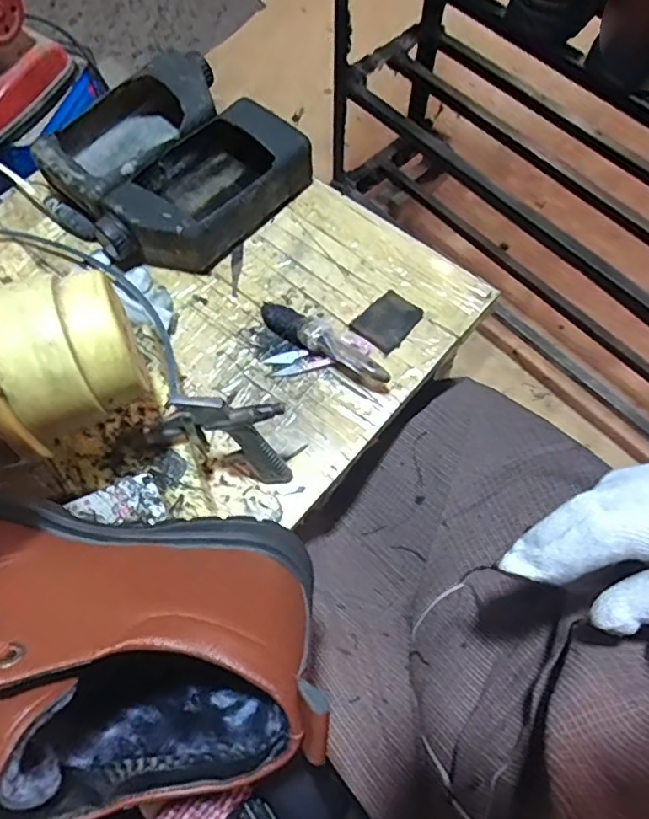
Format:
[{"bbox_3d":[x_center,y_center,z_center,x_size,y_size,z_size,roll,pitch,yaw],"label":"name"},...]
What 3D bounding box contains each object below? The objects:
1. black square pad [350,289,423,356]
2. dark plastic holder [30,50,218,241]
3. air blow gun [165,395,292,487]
[{"bbox_3d":[0.064,-0.089,0.575,0.048,0.012,0.064,40,73,15],"label":"black square pad"},{"bbox_3d":[-0.210,-0.298,0.642,0.116,0.069,0.240,35,71,14],"label":"dark plastic holder"},{"bbox_3d":[-0.074,0.022,0.477,0.092,0.103,0.036,13,67,5],"label":"air blow gun"}]

